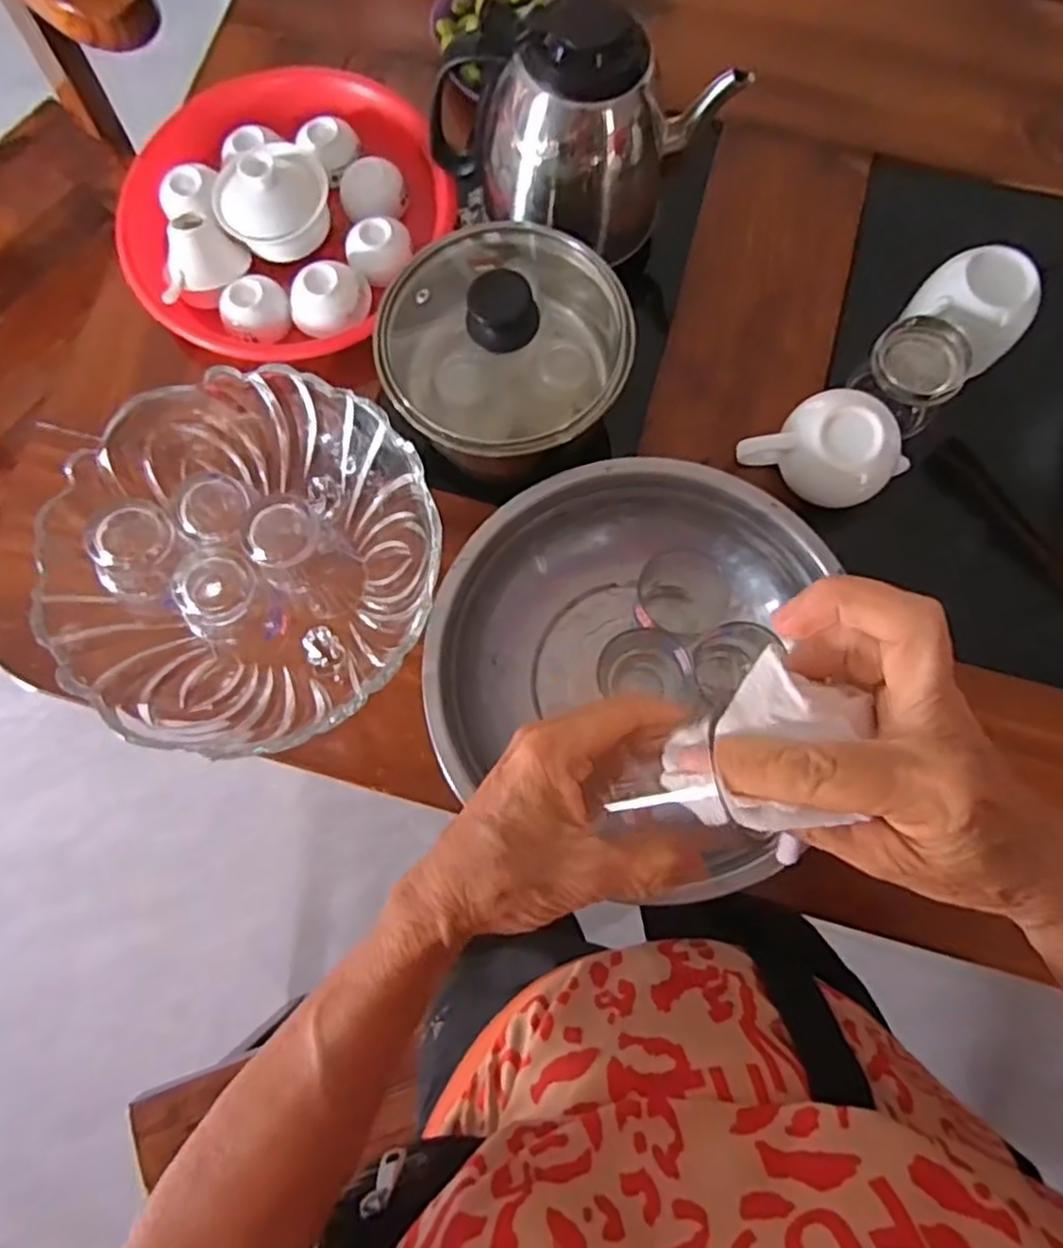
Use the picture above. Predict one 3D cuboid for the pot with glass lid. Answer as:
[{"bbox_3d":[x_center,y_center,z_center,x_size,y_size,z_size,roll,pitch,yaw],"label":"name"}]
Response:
[{"bbox_3d":[-0.013,-0.190,0.476,0.153,0.120,0.155,0,78,1],"label":"pot with glass lid"}]

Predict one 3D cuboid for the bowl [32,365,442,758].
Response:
[{"bbox_3d":[-0.174,-0.043,0.447,0.230,0.100,0.220,0,78,1],"label":"bowl"}]

